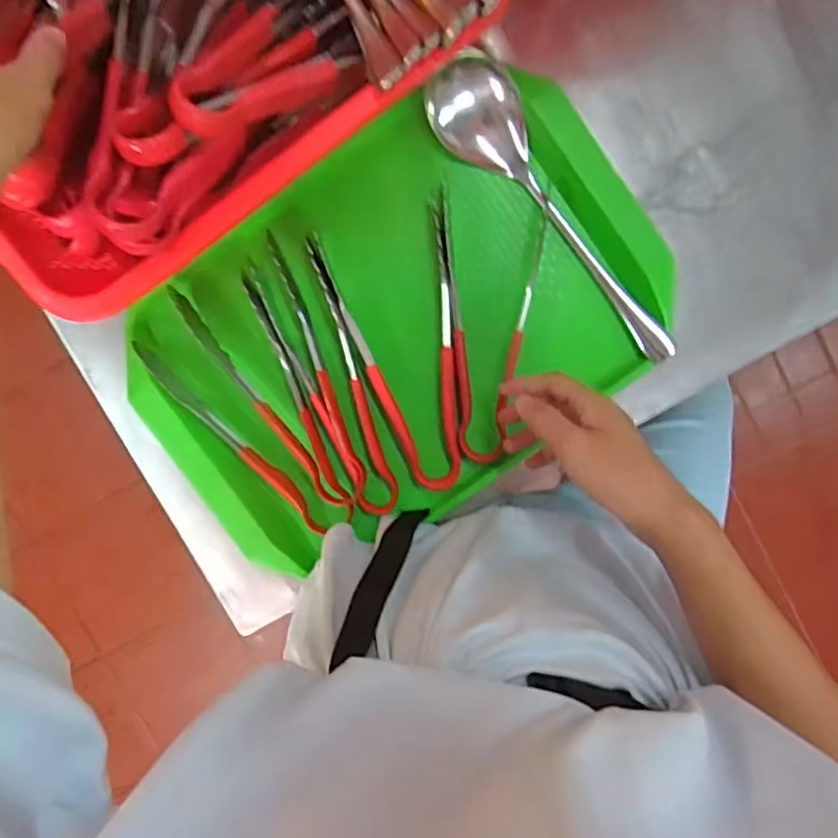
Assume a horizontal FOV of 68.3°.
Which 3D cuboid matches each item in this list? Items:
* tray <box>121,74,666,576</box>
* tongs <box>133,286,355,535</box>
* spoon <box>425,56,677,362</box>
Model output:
[{"bbox_3d":[-0.014,-0.075,0.519,0.417,0.055,0.264,-33,95,5],"label":"tray"},{"bbox_3d":[-0.148,0.004,0.522,0.058,0.032,0.232,-40,93,4],"label":"tongs"},{"bbox_3d":[0.105,-0.153,0.493,0.067,0.057,0.277,-34,93,4],"label":"spoon"}]

